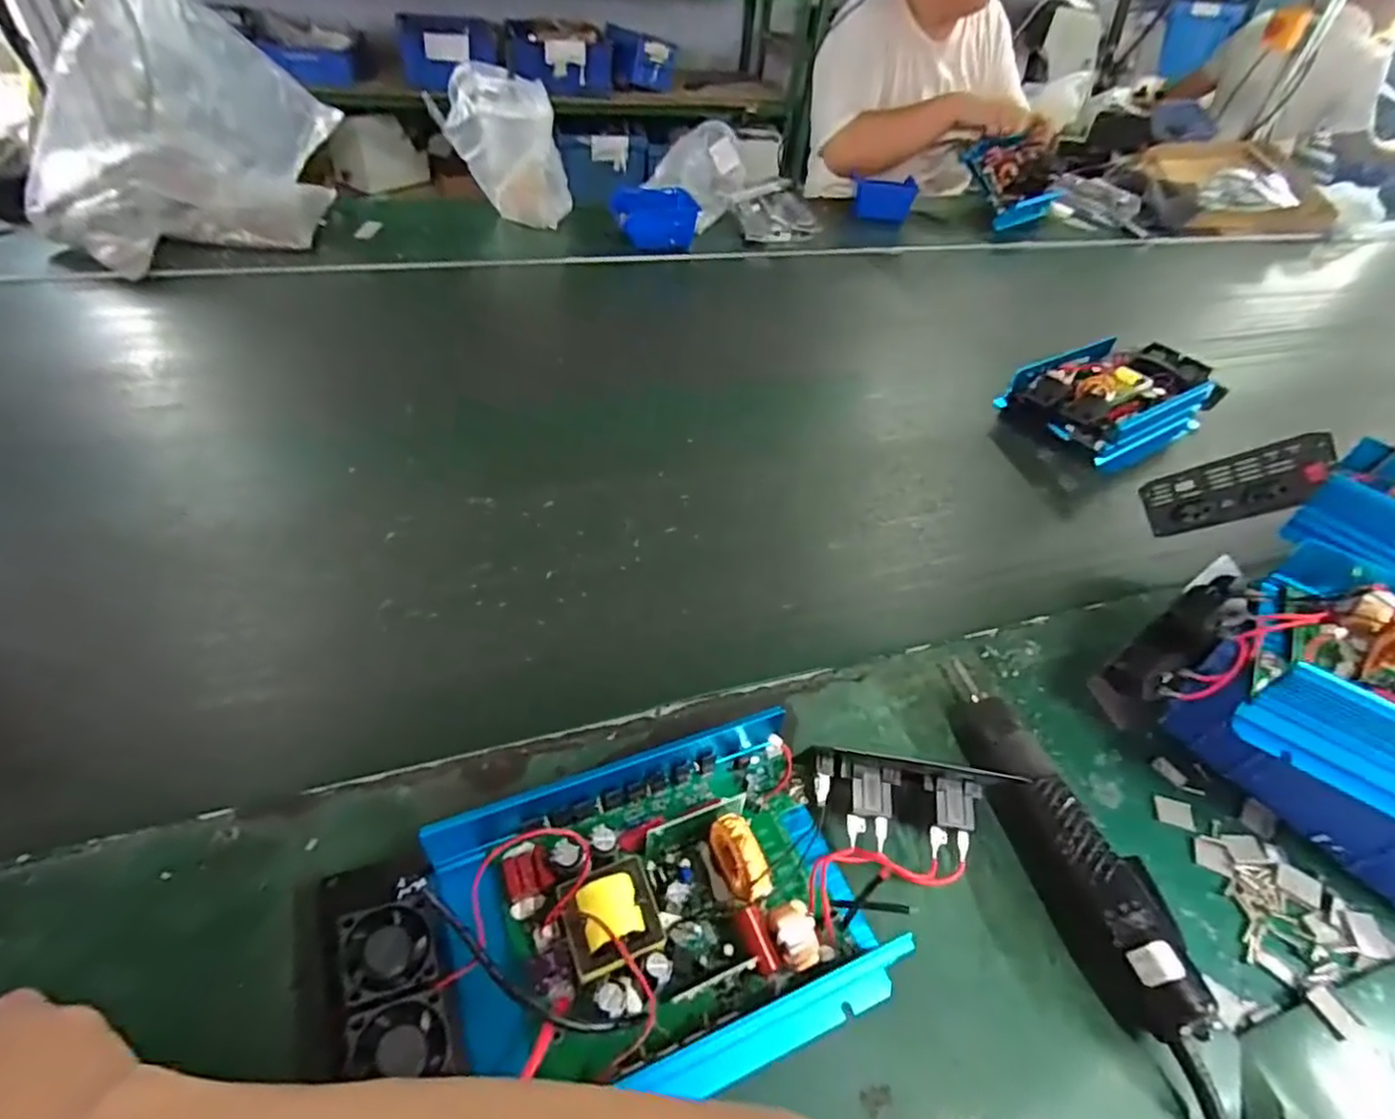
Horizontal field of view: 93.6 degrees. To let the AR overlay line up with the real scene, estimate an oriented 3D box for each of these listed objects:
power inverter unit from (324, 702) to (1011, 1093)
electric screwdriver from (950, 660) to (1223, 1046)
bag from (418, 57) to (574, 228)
[{"bbox_3d":[0.006,0.178,0.363,0.368,0.060,0.160,-12,48,-20],"label":"power inverter unit"},{"bbox_3d":[0.227,0.166,0.422,0.047,0.039,0.237,-7,48,-14],"label":"electric screwdriver"},{"bbox_3d":[-0.307,-0.637,1.032,0.190,0.203,0.088,8,45,-1],"label":"bag"}]

